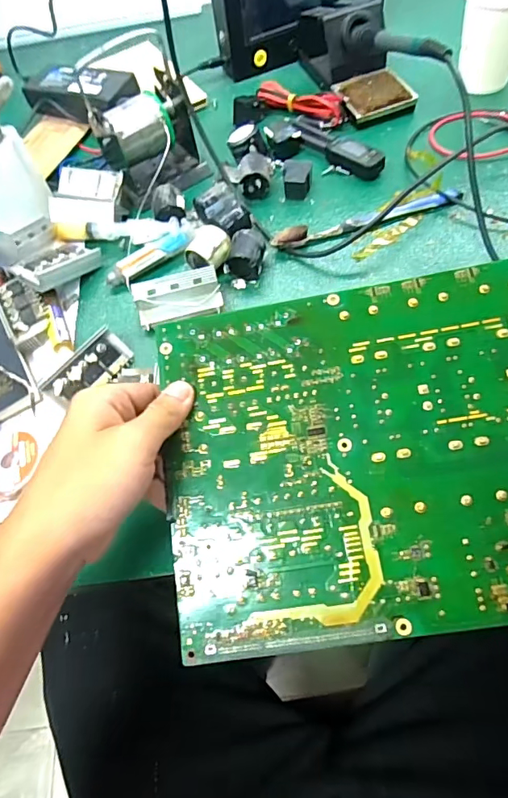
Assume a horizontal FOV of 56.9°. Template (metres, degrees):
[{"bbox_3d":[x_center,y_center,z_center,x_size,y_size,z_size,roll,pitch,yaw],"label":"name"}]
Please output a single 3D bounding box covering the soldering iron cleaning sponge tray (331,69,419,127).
[{"bbox_3d":[0.126,-0.327,0.504,0.075,0.015,0.071,-25,61,-8],"label":"soldering iron cleaning sponge tray"}]

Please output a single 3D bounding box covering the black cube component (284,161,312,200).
[{"bbox_3d":[0.042,-0.212,0.452,0.026,0.021,0.031,0,61,7],"label":"black cube component"}]

